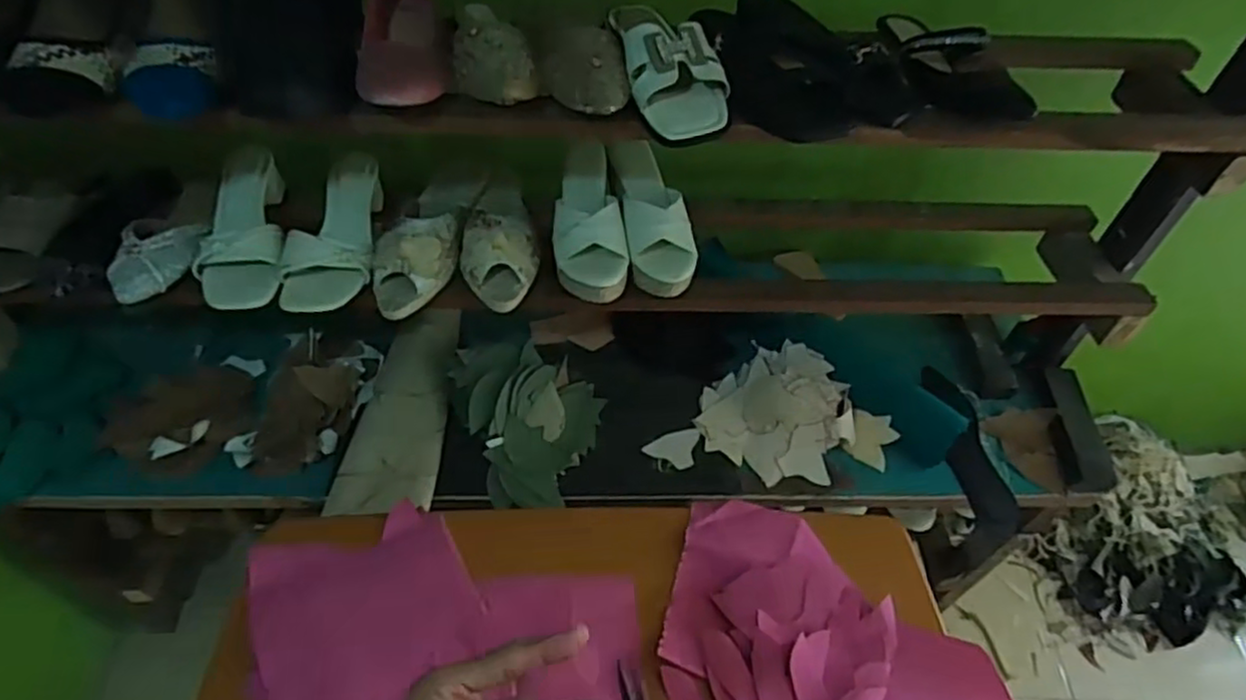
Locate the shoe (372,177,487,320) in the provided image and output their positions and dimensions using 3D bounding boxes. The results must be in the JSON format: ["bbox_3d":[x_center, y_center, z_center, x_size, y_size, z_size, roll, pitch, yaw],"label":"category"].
[{"bbox_3d":[-0.233,-0.151,0.851,0.091,0.064,0.254,5,51,1],"label":"shoe"}]

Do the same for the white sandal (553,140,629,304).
[{"bbox_3d":[-0.041,-0.153,0.850,0.079,0.068,0.209,-3,51,-5],"label":"white sandal"}]

